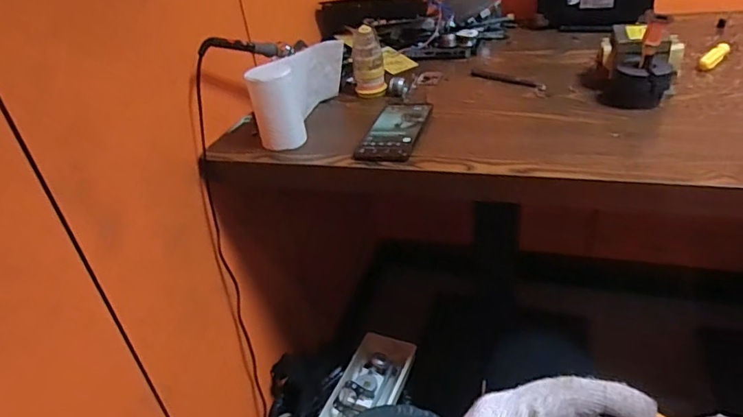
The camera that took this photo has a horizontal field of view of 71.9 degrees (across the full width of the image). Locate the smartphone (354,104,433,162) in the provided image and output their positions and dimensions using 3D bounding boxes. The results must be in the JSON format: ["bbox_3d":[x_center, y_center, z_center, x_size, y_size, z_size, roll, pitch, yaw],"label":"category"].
[{"bbox_3d":[0.035,-0.113,0.700,0.068,0.010,0.160,5,35,19],"label":"smartphone"}]

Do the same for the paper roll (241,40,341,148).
[{"bbox_3d":[-0.100,-0.170,0.736,0.055,0.103,0.194,6,35,20],"label":"paper roll"}]

